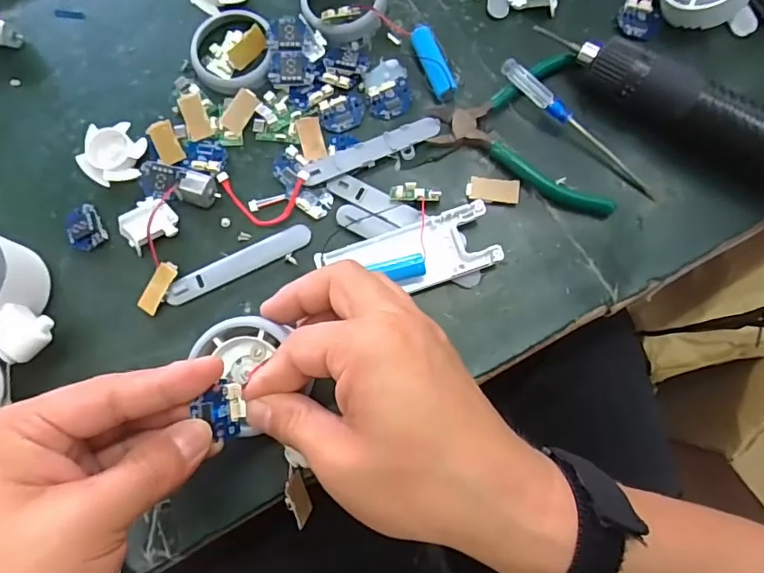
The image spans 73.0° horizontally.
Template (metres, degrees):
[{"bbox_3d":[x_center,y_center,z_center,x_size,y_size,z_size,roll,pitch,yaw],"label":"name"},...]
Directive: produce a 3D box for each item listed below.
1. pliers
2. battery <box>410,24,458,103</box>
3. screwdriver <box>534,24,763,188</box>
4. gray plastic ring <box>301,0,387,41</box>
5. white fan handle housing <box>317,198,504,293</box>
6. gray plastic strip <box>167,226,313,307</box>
[{"bbox_3d":[0.084,-0.092,0.326,0.097,0.012,0.109,-7,79,0],"label":"pliers"},{"bbox_3d":[0.034,-0.145,0.337,0.014,0.016,0.050,-19,79,-2],"label":"battery"},{"bbox_3d":[0.199,-0.094,0.307,0.222,0.049,0.039,32,81,7],"label":"screwdriver"},{"bbox_3d":[-0.026,-0.193,0.348,0.055,0.017,0.055,0,79,2],"label":"gray plastic ring"},{"bbox_3d":[0.017,-0.016,0.310,0.101,0.017,0.039,-19,79,-2],"label":"white fan handle housing"},{"bbox_3d":[-0.089,-0.015,0.320,0.092,0.006,0.017,-26,79,-4],"label":"gray plastic strip"}]

